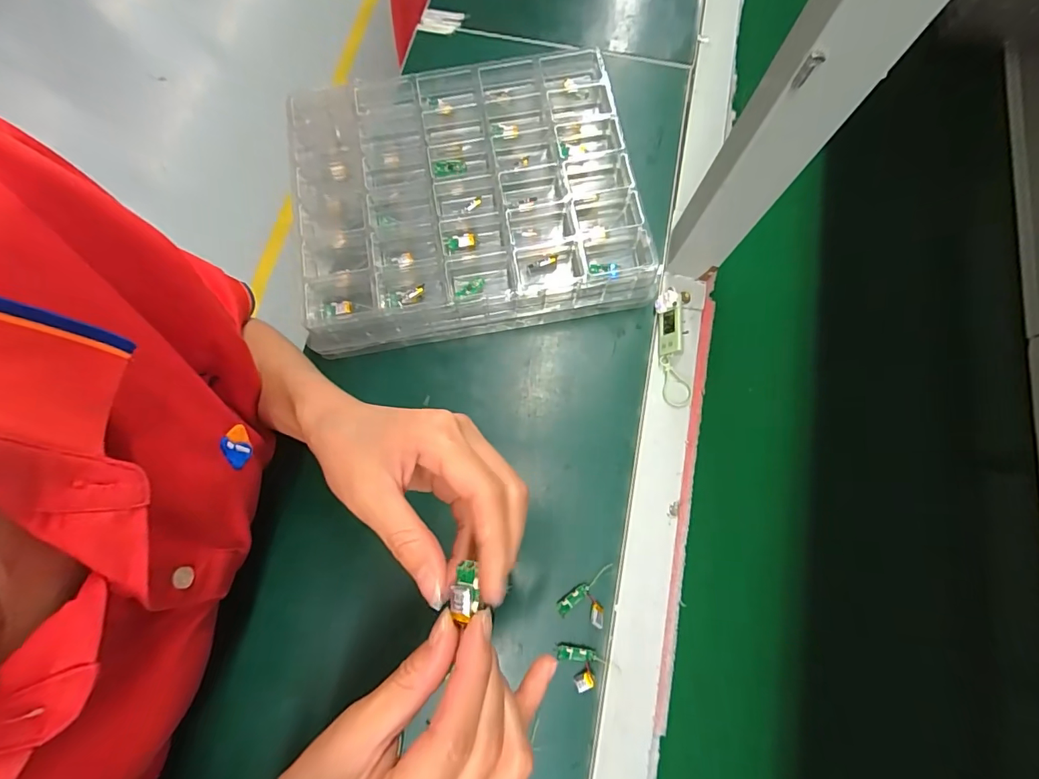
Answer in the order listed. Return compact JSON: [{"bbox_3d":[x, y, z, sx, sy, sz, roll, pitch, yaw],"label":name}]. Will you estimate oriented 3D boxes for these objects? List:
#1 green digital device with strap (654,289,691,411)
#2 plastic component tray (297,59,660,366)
[{"bbox_3d":[0.136,-0.037,0.399,0.025,0.023,0.100,-2,75,0],"label":"green digital device with strap"},{"bbox_3d":[-0.048,-0.175,0.421,0.294,0.050,0.248,-12,75,-3],"label":"plastic component tray"}]

